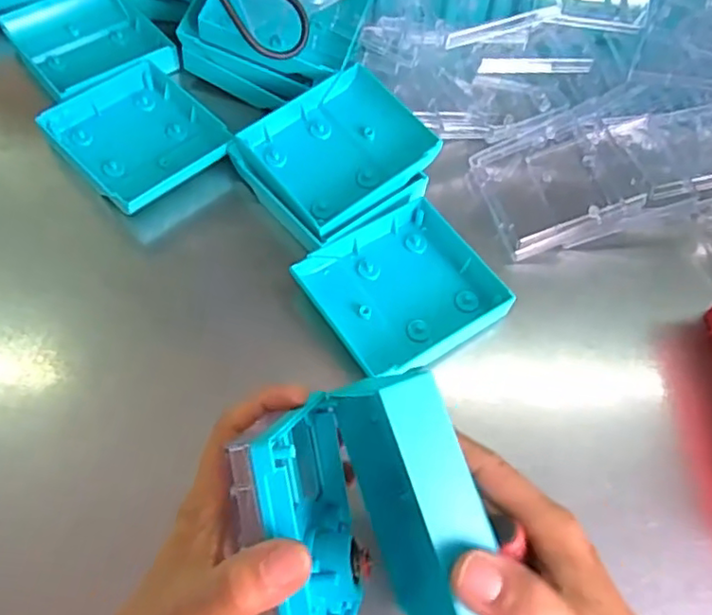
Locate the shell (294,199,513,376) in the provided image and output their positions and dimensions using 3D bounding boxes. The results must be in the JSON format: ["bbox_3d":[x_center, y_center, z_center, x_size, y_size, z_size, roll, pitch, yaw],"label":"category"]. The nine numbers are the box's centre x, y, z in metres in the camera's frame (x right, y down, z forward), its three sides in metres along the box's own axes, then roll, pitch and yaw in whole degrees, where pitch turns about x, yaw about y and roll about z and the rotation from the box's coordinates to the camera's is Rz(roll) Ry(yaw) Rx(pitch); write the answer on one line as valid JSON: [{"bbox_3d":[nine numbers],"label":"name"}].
[{"bbox_3d":[0.033,-0.013,0.419,0.113,0.022,0.108,-31,67,-19],"label":"shell"}]

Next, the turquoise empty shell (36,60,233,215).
[{"bbox_3d":[-0.166,-0.133,0.472,0.106,0.020,0.123,-38,69,-22],"label":"turquoise empty shell"}]

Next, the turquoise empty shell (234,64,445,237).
[{"bbox_3d":[-0.013,-0.120,0.454,0.117,0.025,0.110,-34,68,-20],"label":"turquoise empty shell"}]

